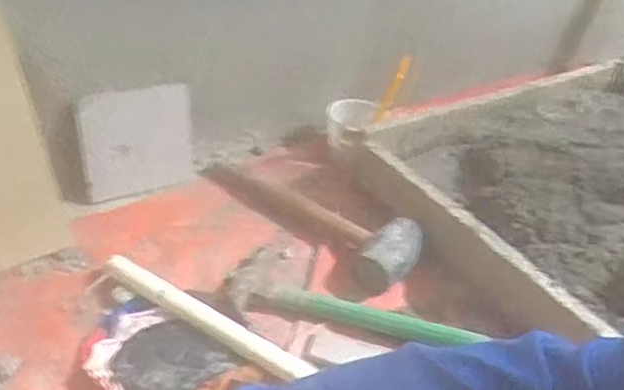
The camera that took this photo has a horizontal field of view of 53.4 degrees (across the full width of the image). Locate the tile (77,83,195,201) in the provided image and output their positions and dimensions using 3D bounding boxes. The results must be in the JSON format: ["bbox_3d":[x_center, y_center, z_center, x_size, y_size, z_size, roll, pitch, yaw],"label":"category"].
[{"bbox_3d":[-0.230,-0.072,0.838,0.162,0.159,0.013,-20,41,-36],"label":"tile"}]

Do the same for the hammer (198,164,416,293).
[{"bbox_3d":[-0.012,0.017,0.821,0.328,0.059,0.083,28,42,24],"label":"hammer"}]

